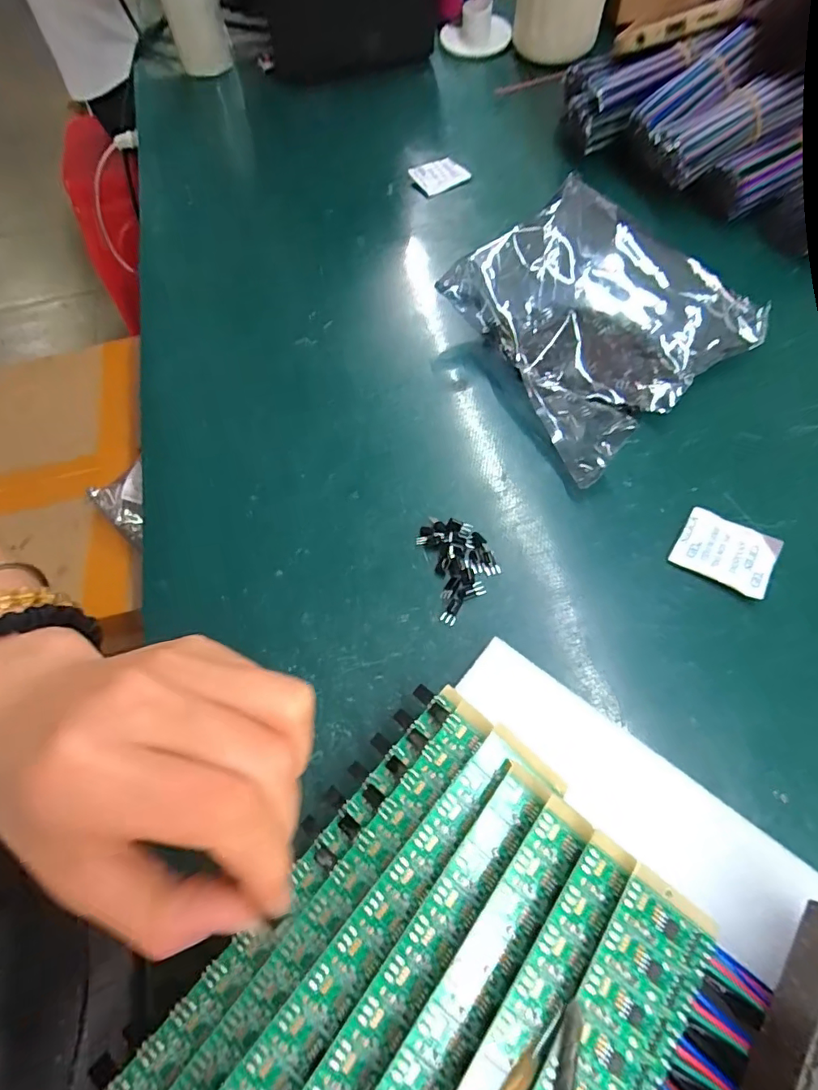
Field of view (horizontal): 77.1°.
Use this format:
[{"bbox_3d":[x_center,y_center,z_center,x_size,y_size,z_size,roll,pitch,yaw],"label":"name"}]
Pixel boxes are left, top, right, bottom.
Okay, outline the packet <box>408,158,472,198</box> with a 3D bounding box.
[{"bbox_3d":[0.023,-0.279,0.388,0.040,0.010,0.030,-30,64,-13],"label":"packet"}]

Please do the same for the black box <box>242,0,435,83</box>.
[{"bbox_3d":[-0.057,-0.481,0.448,0.156,0.089,0.079,-7,61,-1],"label":"black box"}]

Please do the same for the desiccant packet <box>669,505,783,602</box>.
[{"bbox_3d":[0.148,0.004,0.239,0.041,0.006,0.034,30,67,18],"label":"desiccant packet"}]

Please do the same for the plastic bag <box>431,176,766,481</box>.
[{"bbox_3d":[0.106,-0.134,0.292,0.165,0.045,0.141,-37,66,-16],"label":"plastic bag"}]

